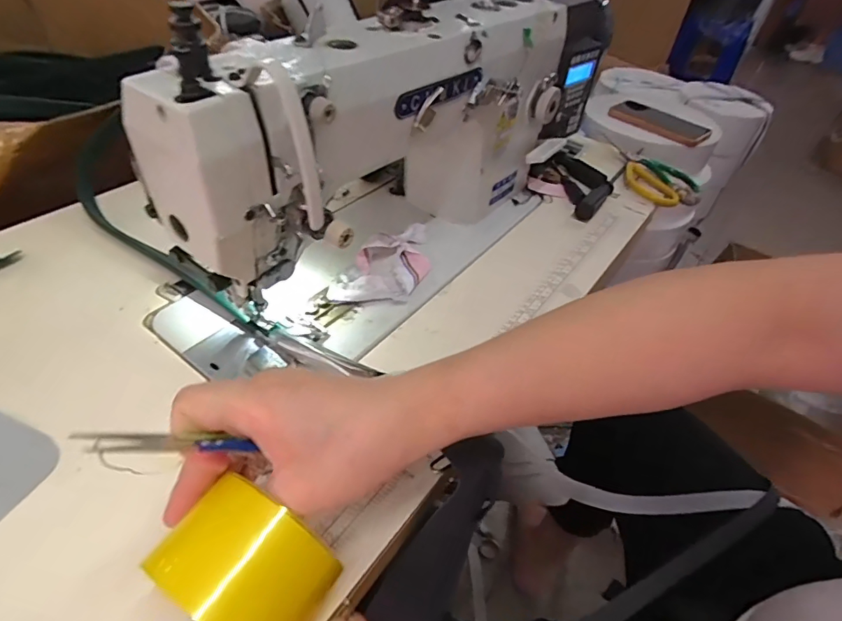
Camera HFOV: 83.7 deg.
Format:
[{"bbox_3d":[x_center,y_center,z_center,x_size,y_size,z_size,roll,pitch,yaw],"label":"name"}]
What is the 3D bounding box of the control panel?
[{"bbox_3d":[0.194,-0.274,0.595,0.015,0.102,0.097,34,51,26],"label":"control panel"}]

